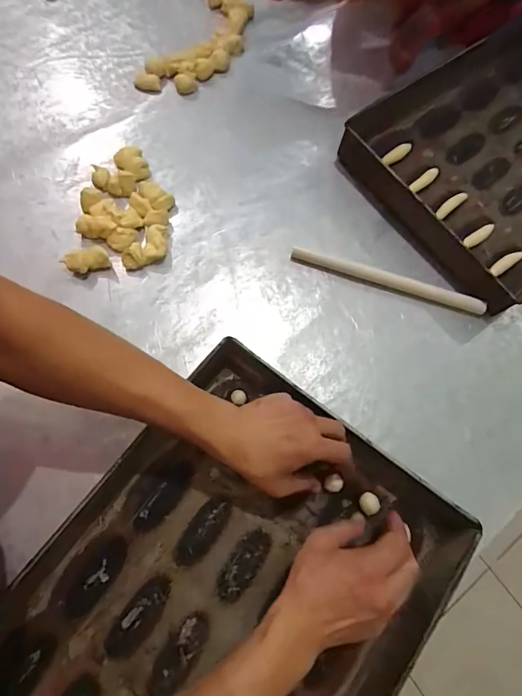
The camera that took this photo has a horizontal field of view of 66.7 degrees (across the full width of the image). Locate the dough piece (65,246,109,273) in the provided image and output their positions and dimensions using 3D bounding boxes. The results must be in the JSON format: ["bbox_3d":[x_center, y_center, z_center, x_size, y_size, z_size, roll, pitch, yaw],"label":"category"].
[{"bbox_3d":[-0.242,-0.124,0.552,0.053,0.025,0.029,-19,74,-9],"label":"dough piece"}]

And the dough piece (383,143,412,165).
[{"bbox_3d":[0.221,-0.313,0.641,0.053,0.017,0.015,-25,75,-10],"label":"dough piece"}]

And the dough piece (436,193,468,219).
[{"bbox_3d":[0.294,-0.221,0.622,0.078,0.020,0.017,-40,78,-14],"label":"dough piece"}]

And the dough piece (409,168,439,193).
[{"bbox_3d":[0.260,-0.267,0.632,0.063,0.012,0.015,-39,78,-14],"label":"dough piece"}]

